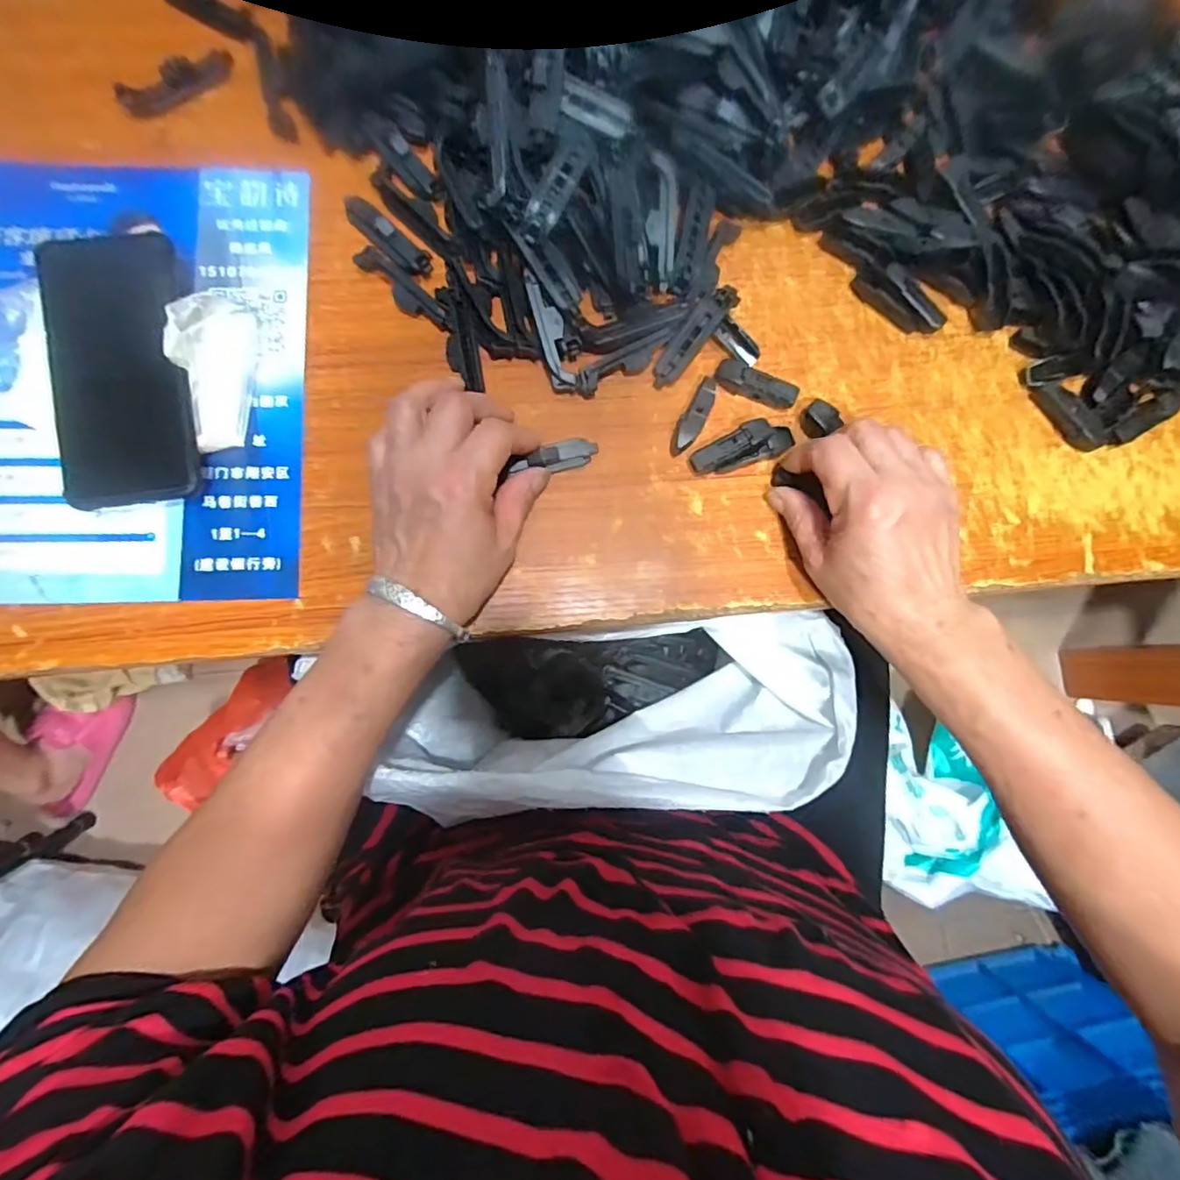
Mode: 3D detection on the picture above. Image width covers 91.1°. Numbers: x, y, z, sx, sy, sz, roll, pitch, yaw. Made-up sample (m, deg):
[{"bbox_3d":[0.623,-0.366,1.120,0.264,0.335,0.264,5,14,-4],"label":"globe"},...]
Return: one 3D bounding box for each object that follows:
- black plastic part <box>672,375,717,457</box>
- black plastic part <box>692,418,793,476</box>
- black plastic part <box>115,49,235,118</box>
[{"bbox_3d":[0.067,-0.110,0.372,0.016,0.013,0.050,33,83,2],"label":"black plastic part"},{"bbox_3d":[0.097,-0.092,0.367,0.067,0.019,0.023,-19,84,-4],"label":"black plastic part"},{"bbox_3d":[-0.272,-0.336,0.379,0.075,0.010,0.026,-32,85,-6],"label":"black plastic part"}]

